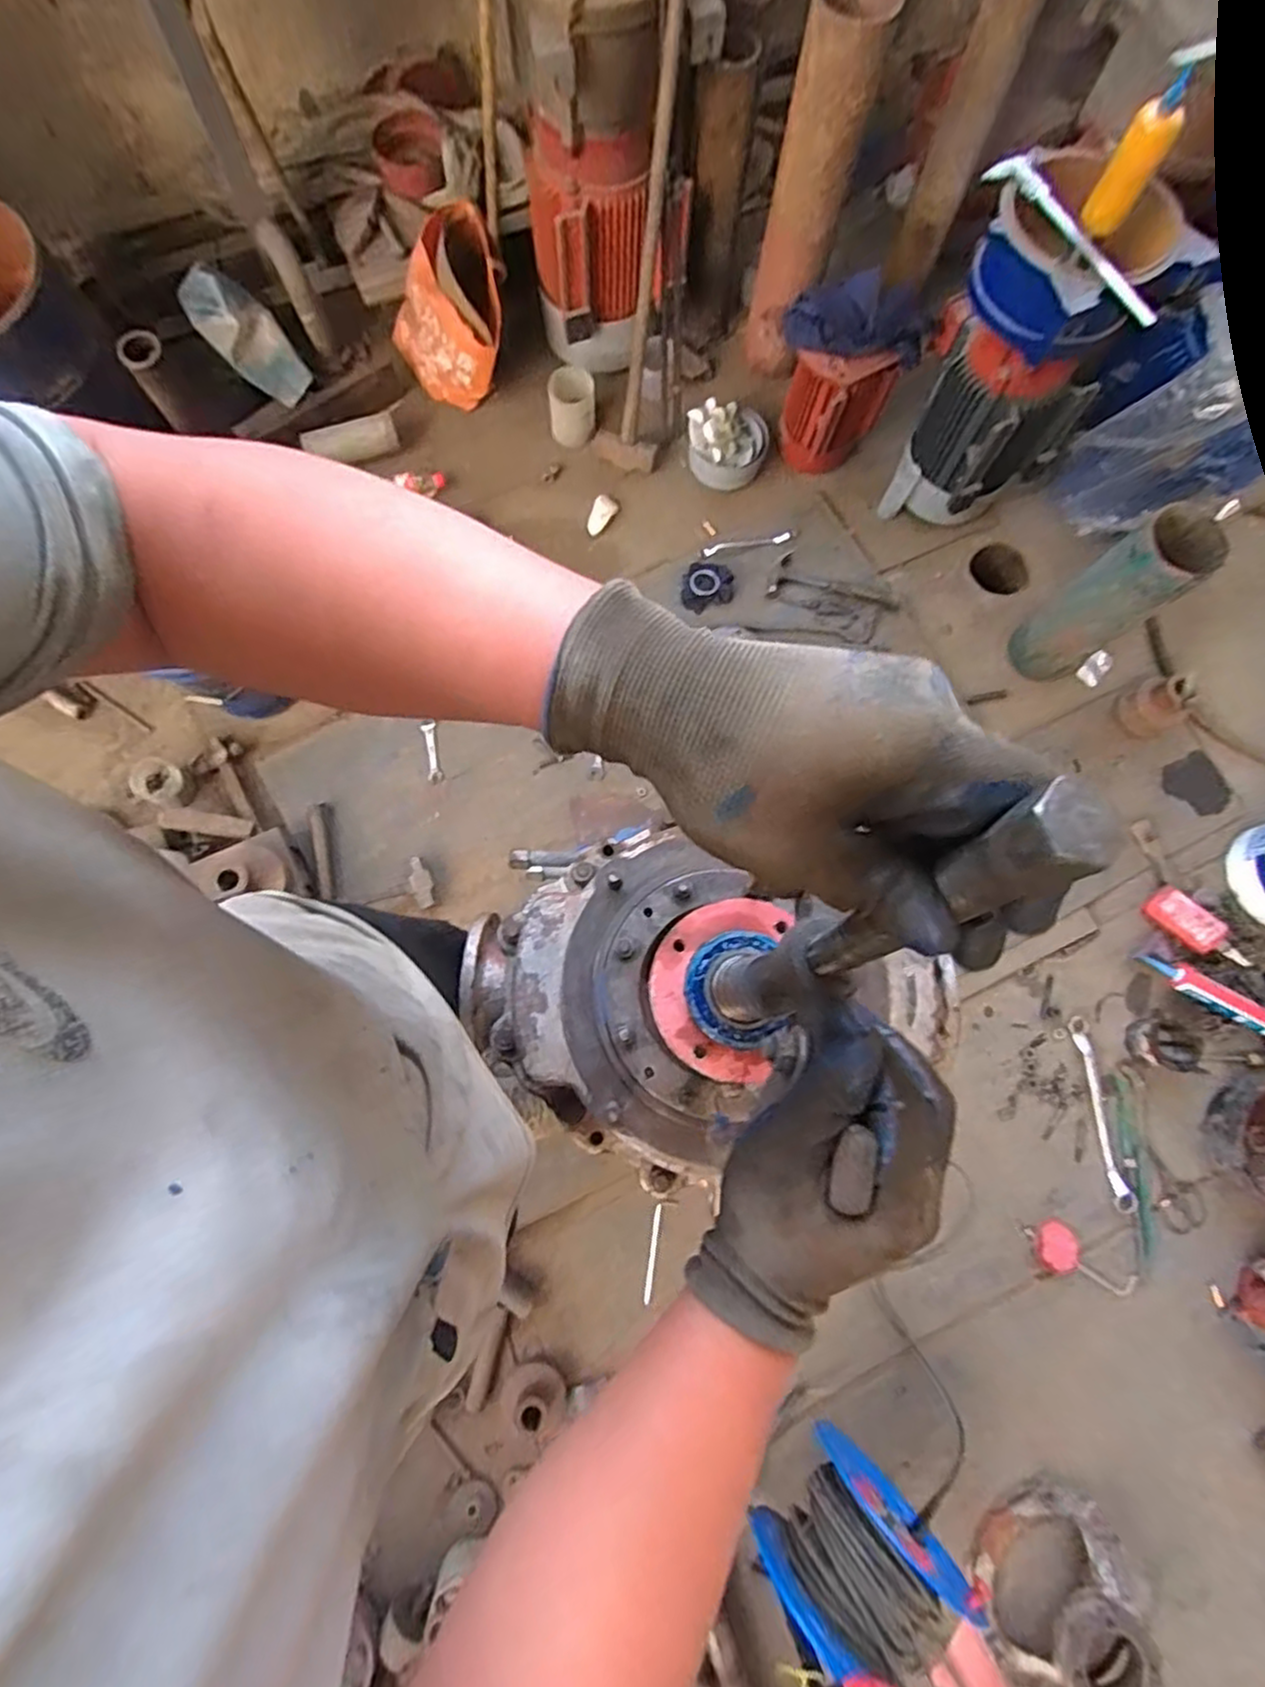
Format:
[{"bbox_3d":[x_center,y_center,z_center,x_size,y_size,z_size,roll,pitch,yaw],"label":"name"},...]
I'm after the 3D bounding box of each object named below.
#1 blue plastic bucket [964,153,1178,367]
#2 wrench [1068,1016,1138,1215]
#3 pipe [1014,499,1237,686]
[{"bbox_3d":[0.784,-1.064,1.243,0.299,0.176,0.281,-35,82,-8],"label":"blue plastic bucket"},{"bbox_3d":[0.982,0.563,1.419,0.042,0.026,0.382,-7,79,-3],"label":"wrench"},{"bbox_3d":[0.989,-0.500,1.451,0.125,0.403,0.157,-30,80,-9],"label":"pipe"}]

